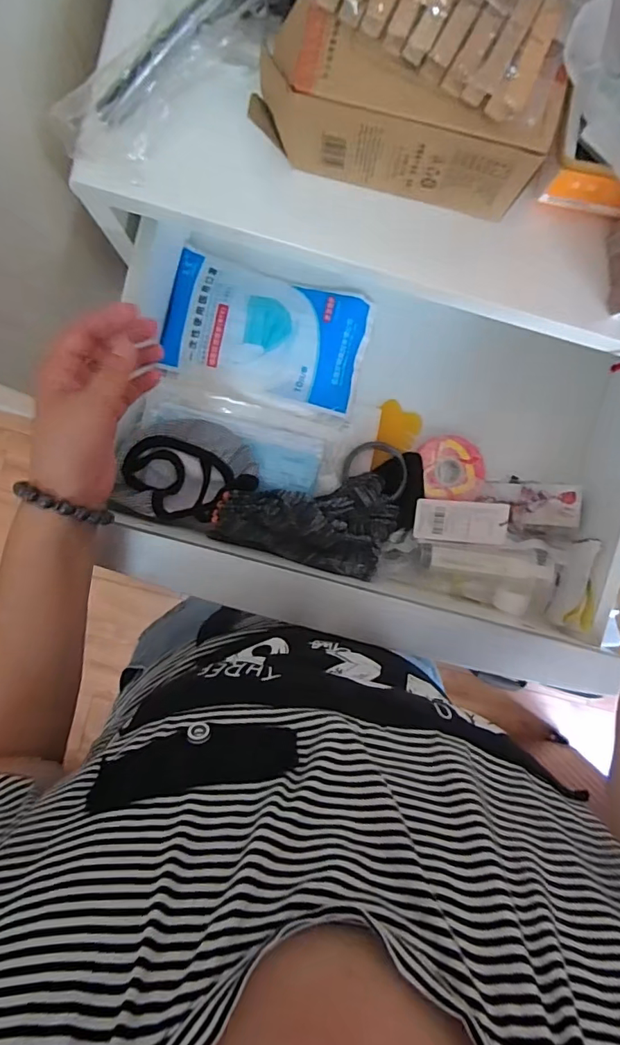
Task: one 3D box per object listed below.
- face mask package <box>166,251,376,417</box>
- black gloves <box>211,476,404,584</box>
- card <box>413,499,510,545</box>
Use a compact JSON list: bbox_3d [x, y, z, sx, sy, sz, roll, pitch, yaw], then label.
[{"bbox_3d":[-0.045,-0.200,0.528,0.207,0.028,0.122,13,93,-3],"label":"face mask package"},{"bbox_3d":[0.000,-0.010,0.505,0.176,0.081,0.098,15,93,-3],"label":"black gloves"},{"bbox_3d":[0.165,-0.001,0.545,0.099,0.004,0.045,4,95,5],"label":"card"}]

